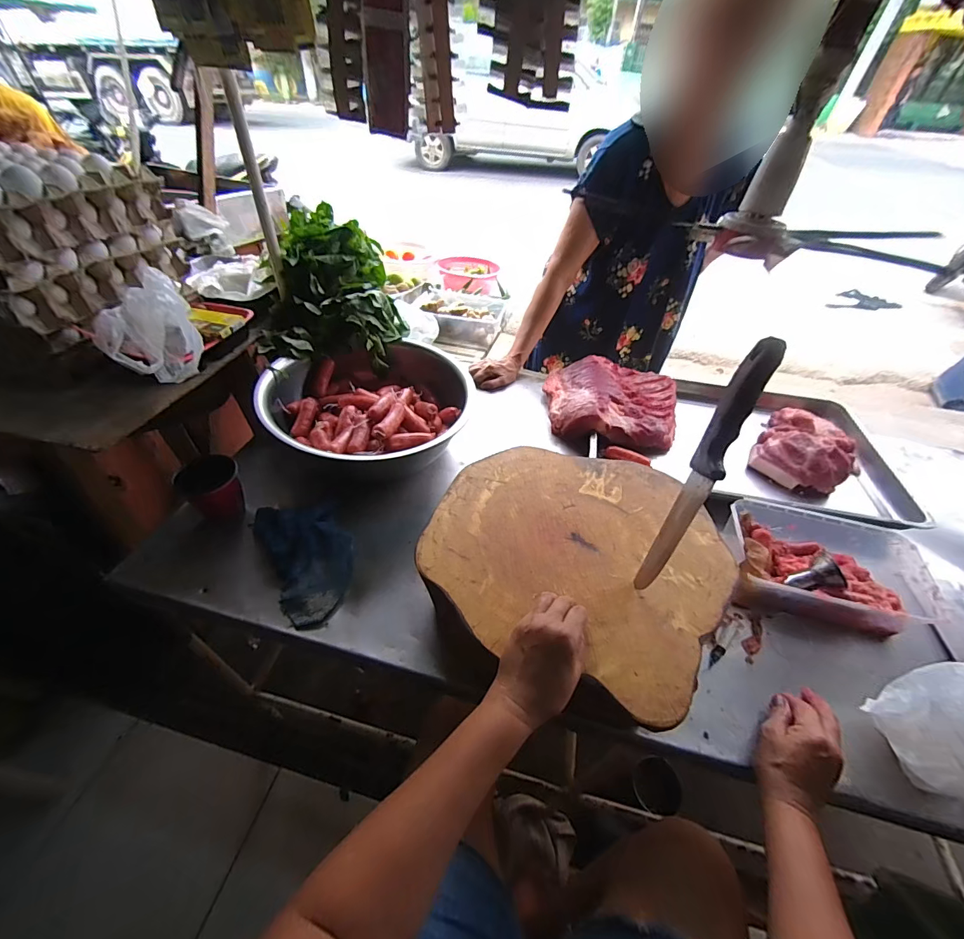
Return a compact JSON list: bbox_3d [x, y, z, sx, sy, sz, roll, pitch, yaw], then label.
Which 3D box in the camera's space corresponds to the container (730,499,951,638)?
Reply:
[{"bbox_3d":[0.531,0.152,0.623,0.289,0.082,0.171,11,46,5],"label":"container"}]

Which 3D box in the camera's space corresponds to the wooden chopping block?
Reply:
[{"bbox_3d":[0.127,0.129,0.584,0.393,0.078,0.370,14,47,9],"label":"wooden chopping block"}]

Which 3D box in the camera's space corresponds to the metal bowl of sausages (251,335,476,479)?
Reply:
[{"bbox_3d":[-0.210,-0.116,0.776,0.350,0.132,0.325,3,46,-3],"label":"metal bowl of sausages"}]

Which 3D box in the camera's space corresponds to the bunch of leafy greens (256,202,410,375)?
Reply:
[{"bbox_3d":[-0.296,-0.366,0.842,0.240,0.205,0.320,7,46,2],"label":"bunch of leafy greens"}]

